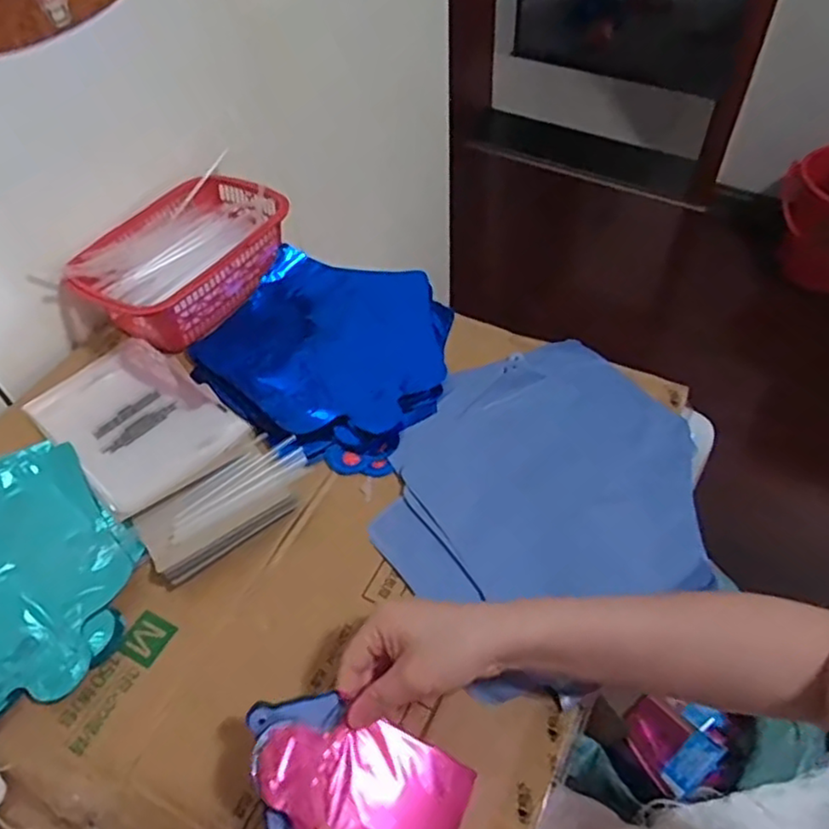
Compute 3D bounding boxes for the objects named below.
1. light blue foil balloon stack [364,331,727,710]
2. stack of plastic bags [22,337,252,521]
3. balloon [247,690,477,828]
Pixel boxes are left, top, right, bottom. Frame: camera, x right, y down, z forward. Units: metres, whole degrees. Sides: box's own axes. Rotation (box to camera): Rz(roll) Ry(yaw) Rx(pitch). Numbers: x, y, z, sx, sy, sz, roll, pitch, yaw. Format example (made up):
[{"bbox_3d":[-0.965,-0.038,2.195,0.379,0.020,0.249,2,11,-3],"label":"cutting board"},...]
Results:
[{"bbox_3d":[0.106,0.058,0.546,0.272,0.020,0.256,-29,56,-19],"label":"light blue foil balloon stack"},{"bbox_3d":[-0.255,0.000,0.604,0.190,0.009,0.128,36,61,27],"label":"stack of plastic bags"},{"bbox_3d":[-0.036,0.223,0.391,0.138,0.015,0.087,32,57,-8],"label":"balloon"}]

